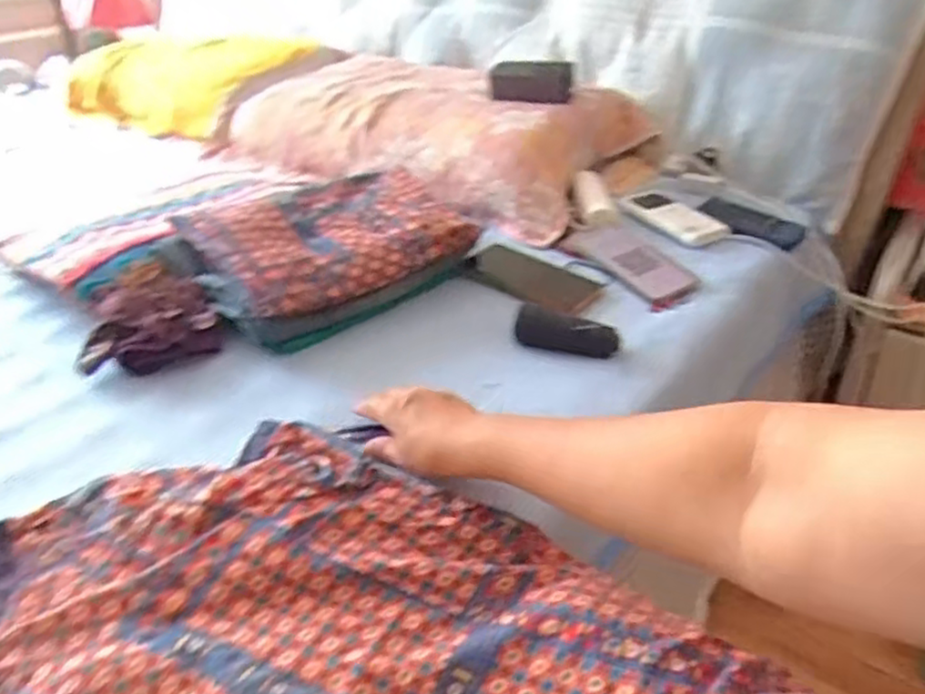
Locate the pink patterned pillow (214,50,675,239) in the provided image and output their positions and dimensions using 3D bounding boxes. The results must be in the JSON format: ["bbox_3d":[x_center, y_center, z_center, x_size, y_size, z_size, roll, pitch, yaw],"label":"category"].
[{"bbox_3d":[-0.052,-0.375,1.190,0.679,0.134,0.367,23,38,33],"label":"pink patterned pillow"}]

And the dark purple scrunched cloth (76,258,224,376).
[{"bbox_3d":[-0.337,-0.031,0.744,0.135,0.050,0.153,-15,34,-23],"label":"dark purple scrunched cloth"}]

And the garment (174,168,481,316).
[{"bbox_3d":[-0.149,-0.128,0.817,0.295,0.063,0.202,-21,37,-30],"label":"garment"}]

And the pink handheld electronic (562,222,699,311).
[{"bbox_3d":[0.209,-0.109,0.876,0.080,0.011,0.175,-28,50,-19],"label":"pink handheld electronic"}]

